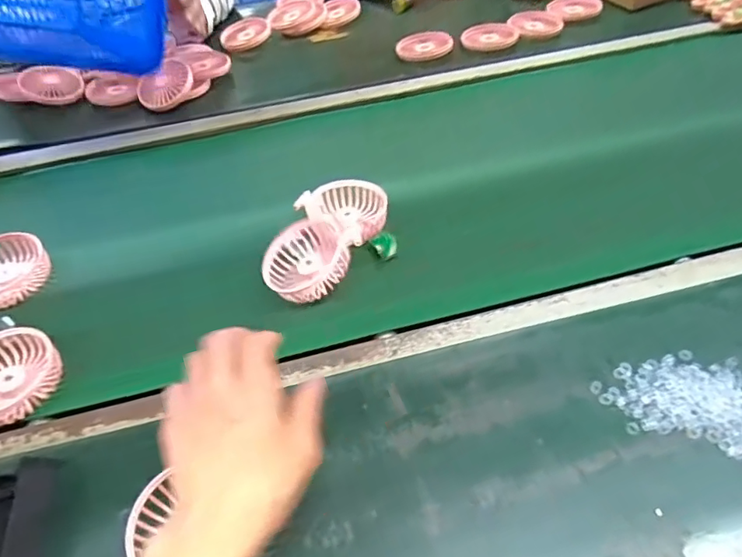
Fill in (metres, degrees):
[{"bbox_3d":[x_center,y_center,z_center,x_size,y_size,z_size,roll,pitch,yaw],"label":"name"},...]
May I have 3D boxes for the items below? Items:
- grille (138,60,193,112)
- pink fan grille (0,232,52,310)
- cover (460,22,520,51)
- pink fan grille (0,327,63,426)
[{"bbox_3d":[-0.305,-0.286,0.783,0.083,0.020,0.075,-27,66,-9],"label":"grille"},{"bbox_3d":[-0.406,-0.006,0.578,0.099,0.036,0.099,-25,53,-17],"label":"pink fan grille"},{"bbox_3d":[0.189,-0.387,0.841,0.088,0.016,0.072,12,52,13],"label":"cover"},{"bbox_3d":[-0.335,0.087,0.480,0.093,0.026,0.086,-13,50,-7],"label":"pink fan grille"}]

